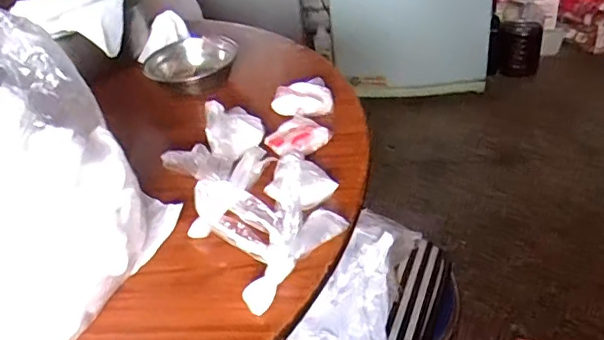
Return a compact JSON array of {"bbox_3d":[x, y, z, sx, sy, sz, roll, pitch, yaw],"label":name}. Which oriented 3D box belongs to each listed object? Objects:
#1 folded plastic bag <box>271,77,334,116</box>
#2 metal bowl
[{"bbox_3d":[0.000,-0.088,0.673,0.071,0.023,0.050,-6,36,3],"label":"folded plastic bag"},{"bbox_3d":[-0.148,-0.146,0.770,0.117,0.041,0.117,-5,36,4],"label":"metal bowl"}]

